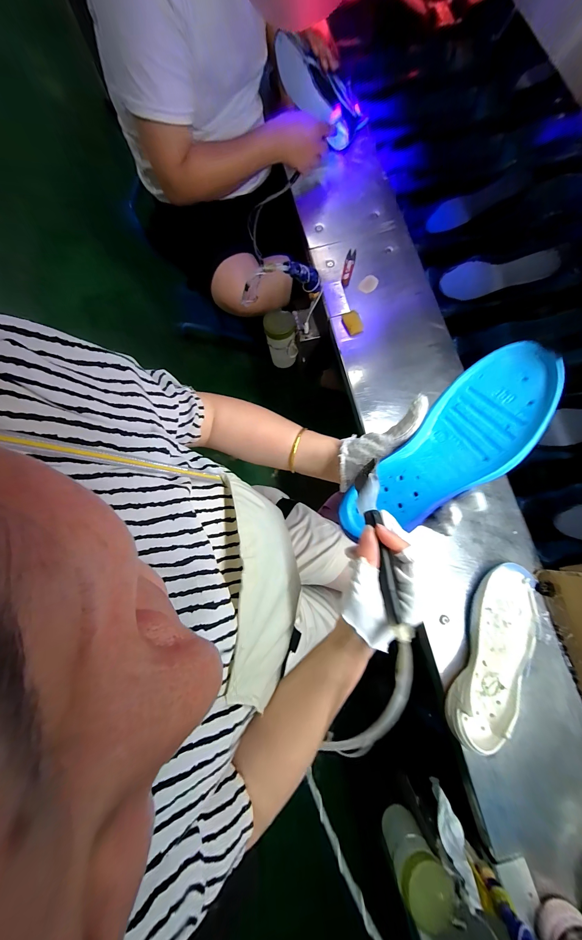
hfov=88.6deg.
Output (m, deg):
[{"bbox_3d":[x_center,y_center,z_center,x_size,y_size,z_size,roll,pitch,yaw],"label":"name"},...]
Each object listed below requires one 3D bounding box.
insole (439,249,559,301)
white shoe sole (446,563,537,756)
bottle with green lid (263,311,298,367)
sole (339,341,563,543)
[{"bbox_3d":[0.461,-0.439,0.666,0.221,0.016,0.074,-7,102,23],"label":"insole"},{"bbox_3d":[0.332,0.292,0.484,0.097,0.044,0.282,24,78,6],"label":"white shoe sole"},{"bbox_3d":[-0.025,-0.328,0.761,0.073,0.126,0.069,0,77,1],"label":"bottle with green lid"},{"bbox_3d":[0.151,-0.011,0.302,0.084,0.023,0.239,47,108,10],"label":"sole"}]

